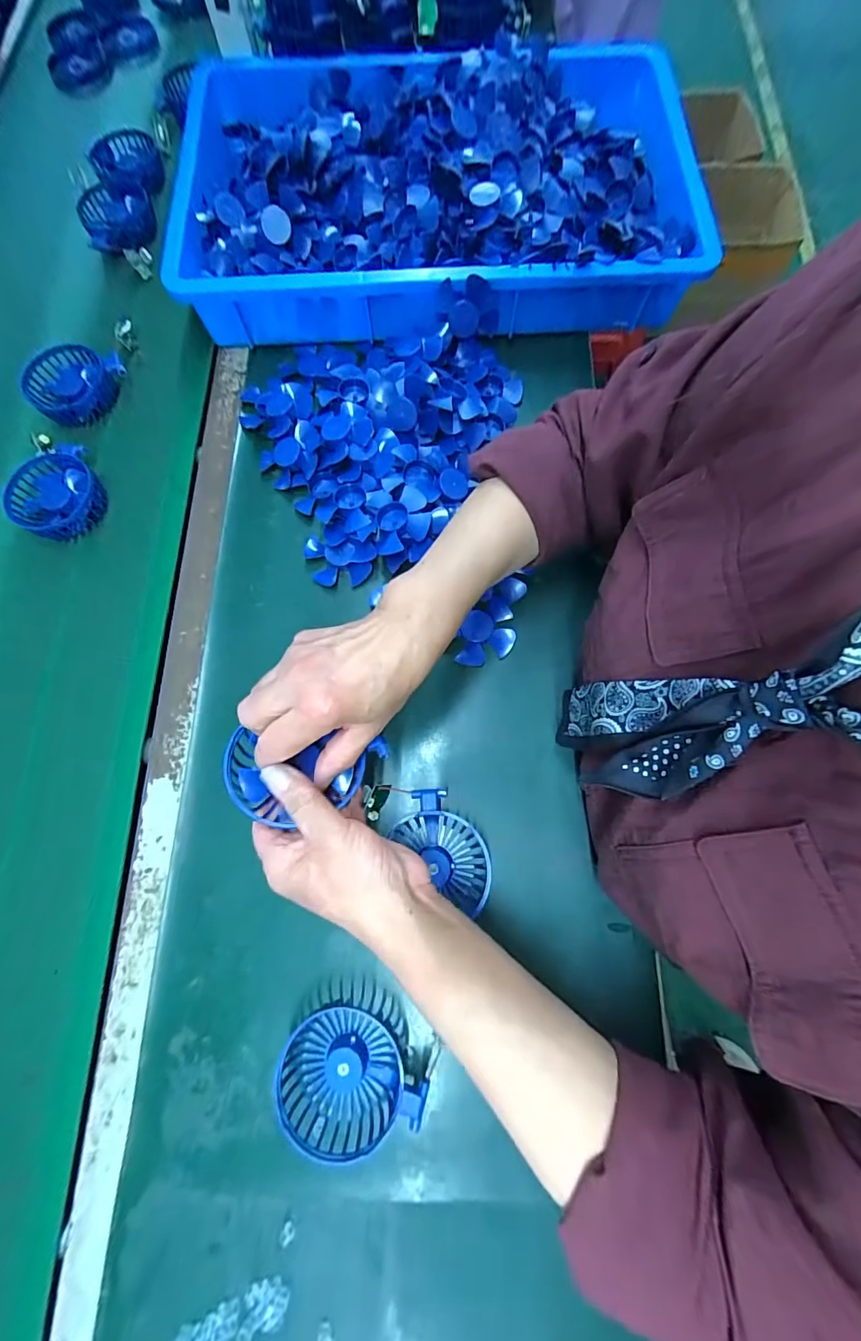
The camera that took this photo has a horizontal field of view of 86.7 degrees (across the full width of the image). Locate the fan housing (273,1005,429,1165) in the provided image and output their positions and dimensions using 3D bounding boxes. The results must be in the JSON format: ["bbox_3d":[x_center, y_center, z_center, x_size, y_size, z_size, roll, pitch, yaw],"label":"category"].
[{"bbox_3d":[-0.057,0.299,0.330,0.104,0.030,0.074,10,76,5],"label":"fan housing"}]

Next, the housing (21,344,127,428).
[{"bbox_3d":[-0.409,-0.326,0.525,0.100,0.033,0.097,-1,75,3],"label":"housing"}]

